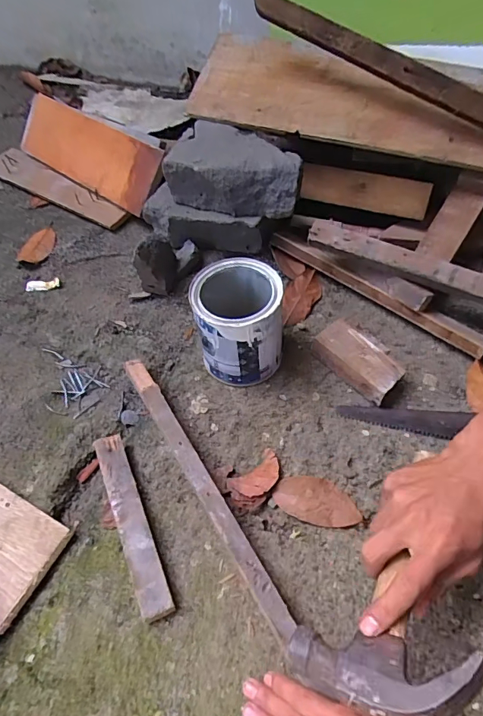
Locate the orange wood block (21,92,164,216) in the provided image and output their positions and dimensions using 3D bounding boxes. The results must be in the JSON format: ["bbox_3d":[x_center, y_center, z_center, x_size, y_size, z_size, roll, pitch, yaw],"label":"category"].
[{"bbox_3d":[-0.283,-0.377,0.811,0.346,0.115,0.025,33,20,22],"label":"orange wood block"}]

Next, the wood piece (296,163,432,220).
[{"bbox_3d":[0.191,-0.265,0.705,0.198,0.055,0.015,16,27,14],"label":"wood piece"}]

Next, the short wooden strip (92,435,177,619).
[{"bbox_3d":[-0.121,0.177,0.493,0.033,0.026,0.206,-22,57,-12],"label":"short wooden strip"}]

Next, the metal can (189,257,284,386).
[{"bbox_3d":[-0.003,-0.042,0.576,0.103,0.135,0.108,-1,55,2],"label":"metal can"}]

